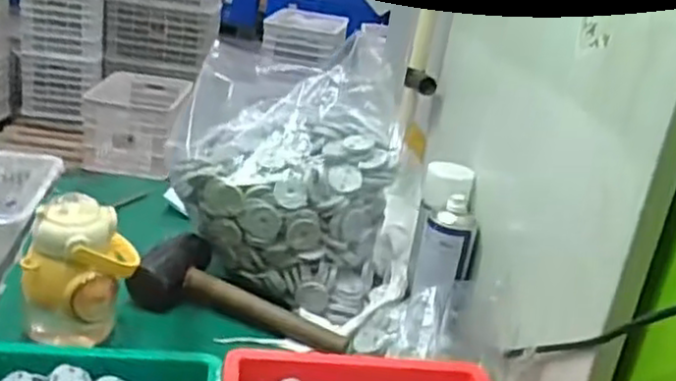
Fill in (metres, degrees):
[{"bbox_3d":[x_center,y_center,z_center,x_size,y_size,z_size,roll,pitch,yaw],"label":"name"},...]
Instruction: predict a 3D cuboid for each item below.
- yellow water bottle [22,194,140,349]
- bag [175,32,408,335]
[{"bbox_3d":[-0.279,0.096,0.787,0.111,0.163,0.079,1,21,-16],"label":"yellow water bottle"},{"bbox_3d":[-0.072,-0.014,1.034,0.295,0.259,0.245,10,21,5],"label":"bag"}]

